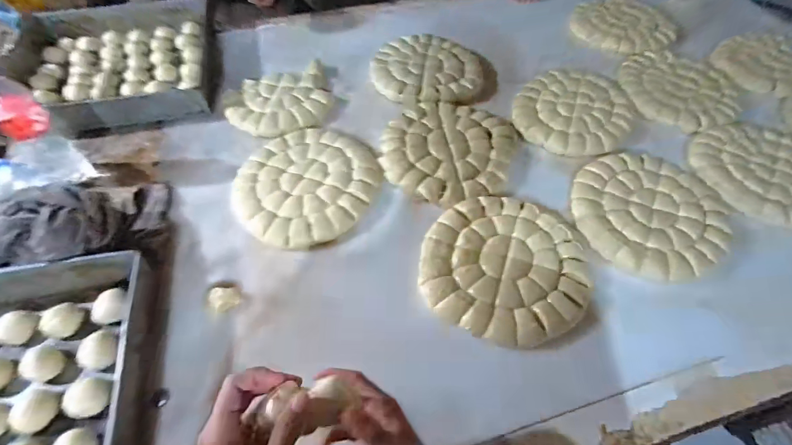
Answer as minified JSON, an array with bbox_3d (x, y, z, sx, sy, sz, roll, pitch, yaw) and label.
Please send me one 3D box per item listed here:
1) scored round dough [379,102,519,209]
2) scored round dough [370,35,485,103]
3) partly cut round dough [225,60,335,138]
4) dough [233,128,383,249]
[{"bbox_3d":[0.103,-0.144,0.789,0.252,0.033,0.259,1,55,-1],"label":"scored round dough"},{"bbox_3d":[0.073,-0.361,0.947,0.255,0.042,0.253,1,55,-1],"label":"scored round dough"},{"bbox_3d":[-0.251,-0.264,0.875,0.213,0.038,0.207,1,55,-1],"label":"partly cut round dough"},{"bbox_3d":[-0.170,-0.079,0.726,0.247,0.015,0.263,1,55,-1],"label":"dough"}]

